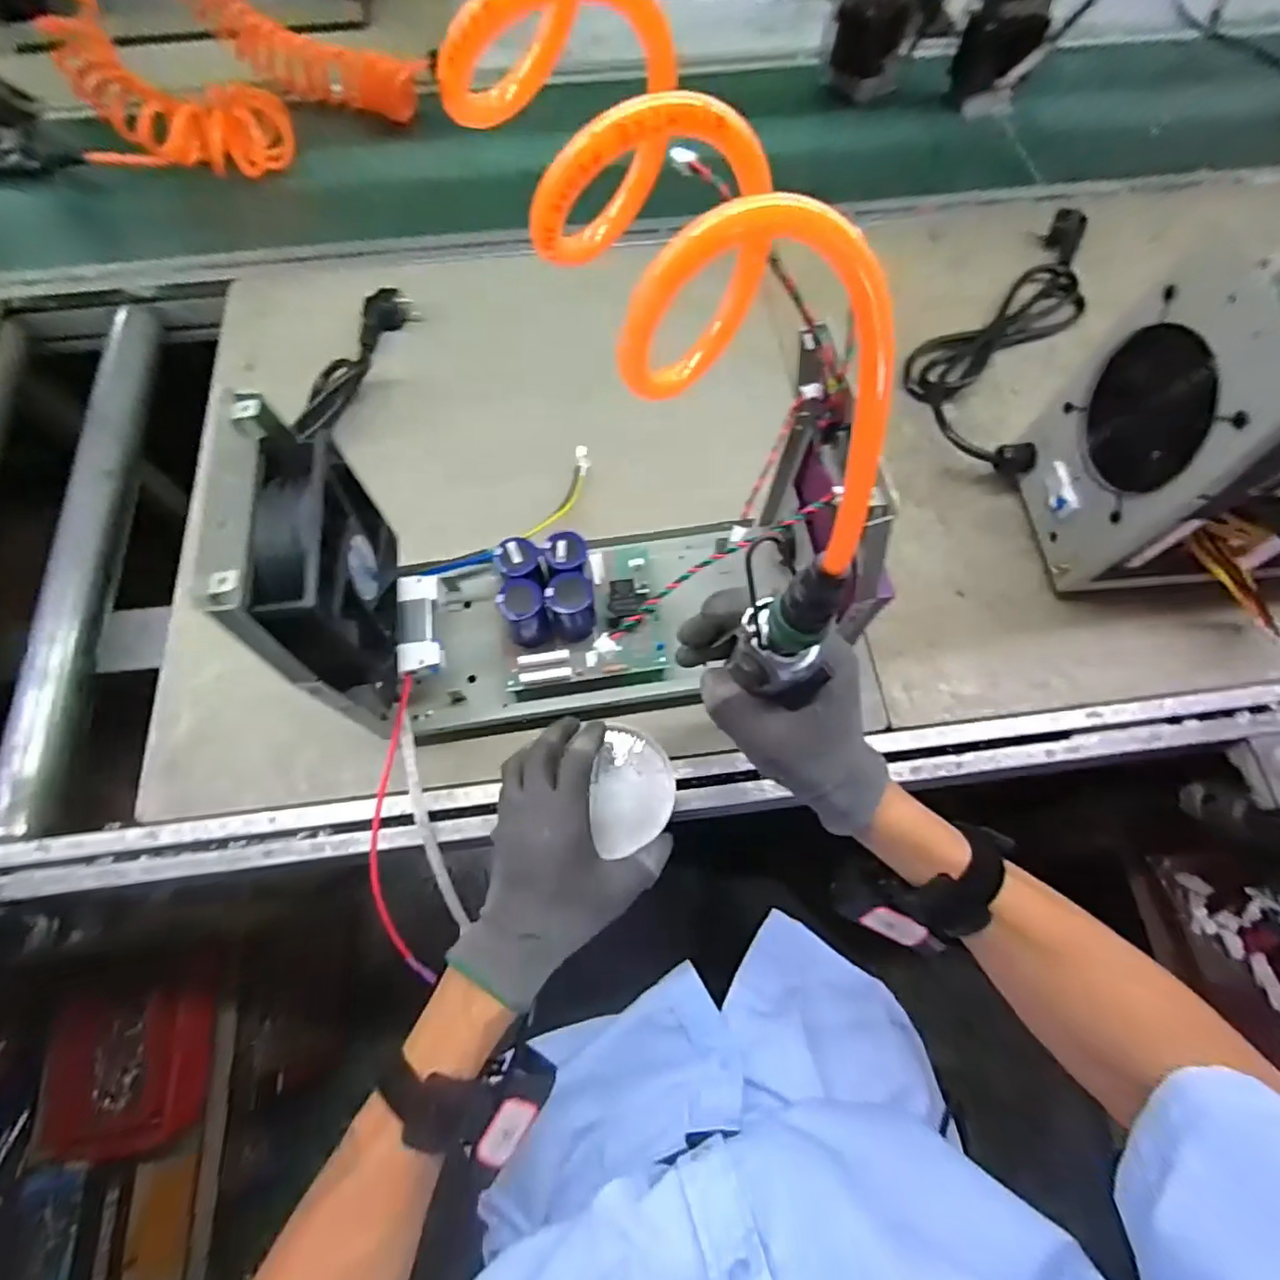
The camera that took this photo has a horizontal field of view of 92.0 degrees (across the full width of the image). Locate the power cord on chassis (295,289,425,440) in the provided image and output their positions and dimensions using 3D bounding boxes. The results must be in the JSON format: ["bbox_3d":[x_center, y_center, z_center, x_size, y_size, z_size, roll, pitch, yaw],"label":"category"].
[{"bbox_3d":[-0.291,-0.288,0.627,0.055,0.041,0.212,12,69,5],"label":"power cord on chassis"}]

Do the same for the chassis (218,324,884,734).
[{"bbox_3d":[-0.055,-0.037,0.431,0.332,0.222,0.151,-5,68,-1],"label":"chassis"}]

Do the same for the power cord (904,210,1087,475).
[{"bbox_3d":[0.382,-0.331,0.644,0.138,0.047,0.382,28,71,11],"label":"power cord"}]

